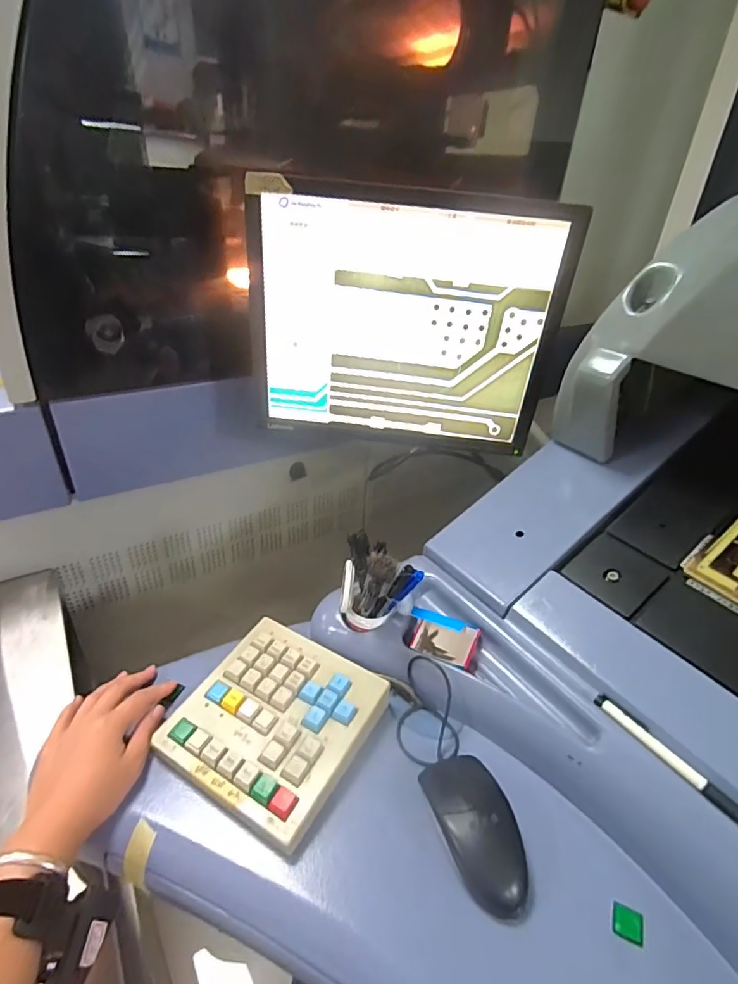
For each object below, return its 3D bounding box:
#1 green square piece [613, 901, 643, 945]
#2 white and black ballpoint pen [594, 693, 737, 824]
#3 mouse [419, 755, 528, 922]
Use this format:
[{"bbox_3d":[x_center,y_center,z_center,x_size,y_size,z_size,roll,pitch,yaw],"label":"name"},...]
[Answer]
[{"bbox_3d":[0.187,0.311,0.363,0.019,0.004,0.020,1,48,30],"label":"green square piece"},{"bbox_3d":[0.238,0.208,0.392,0.014,0.008,0.132,-19,39,-32],"label":"white and black ballpoint pen"},{"bbox_3d":[0.086,0.263,0.397,0.054,0.031,0.110,-12,36,-24],"label":"mouse"}]

